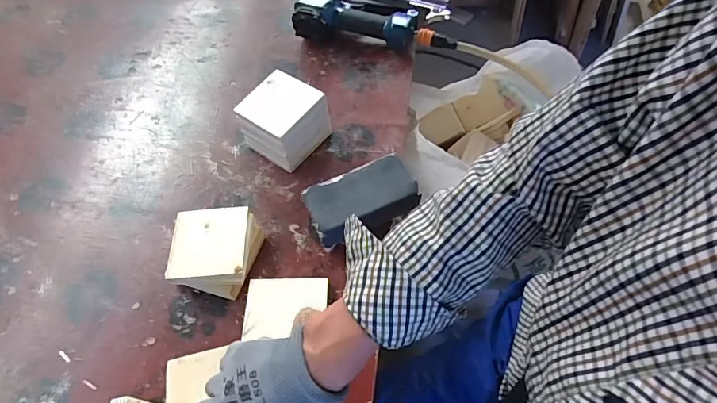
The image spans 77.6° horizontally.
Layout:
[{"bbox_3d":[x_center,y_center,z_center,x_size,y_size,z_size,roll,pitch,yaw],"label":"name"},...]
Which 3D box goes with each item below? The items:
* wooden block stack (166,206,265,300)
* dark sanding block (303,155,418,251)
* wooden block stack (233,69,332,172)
[{"bbox_3d":[-0.179,0.061,0.554,0.099,0.044,0.101,4,61,6],"label":"wooden block stack"},{"bbox_3d":[0.003,-0.003,0.571,0.133,0.043,0.077,-24,62,-9],"label":"dark sanding block"},{"bbox_3d":[-0.103,-0.110,0.626,0.095,0.084,0.091,29,66,18],"label":"wooden block stack"}]

